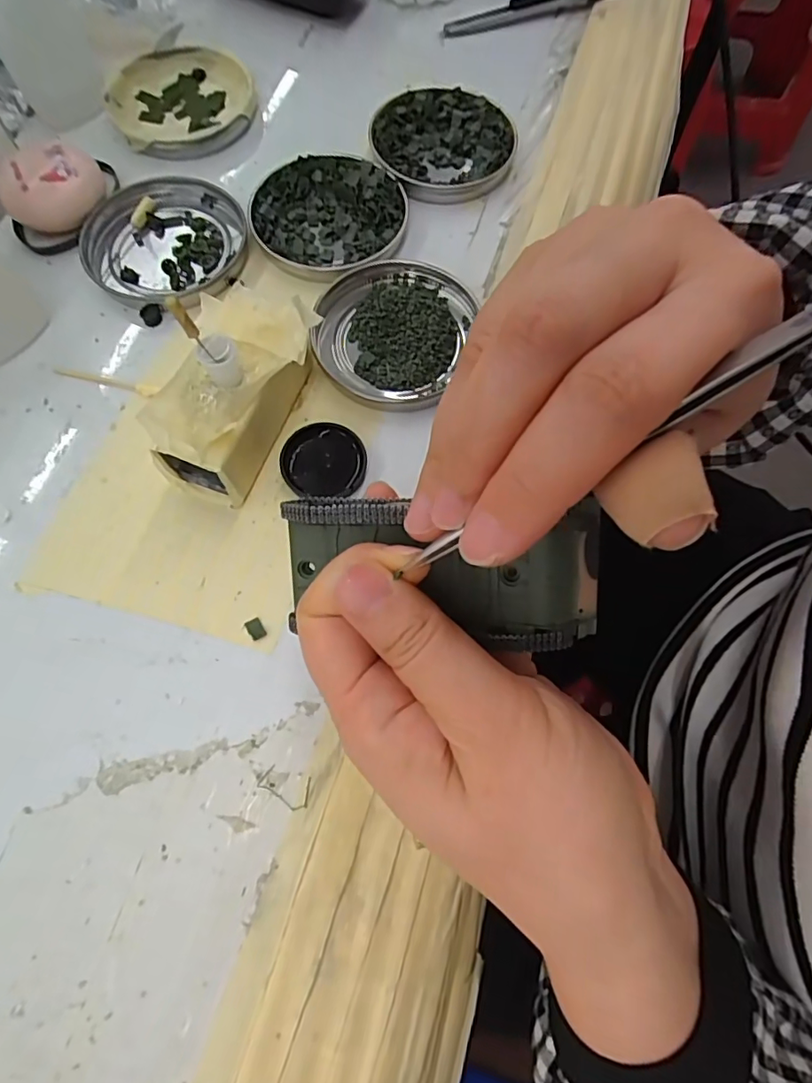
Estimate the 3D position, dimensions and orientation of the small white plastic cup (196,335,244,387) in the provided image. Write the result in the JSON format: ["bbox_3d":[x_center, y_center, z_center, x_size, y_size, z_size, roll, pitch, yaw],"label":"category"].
[{"bbox_3d":[-0.070,-0.068,0.204,0.014,0.017,0.011,-22,71,-8],"label":"small white plastic cup"}]

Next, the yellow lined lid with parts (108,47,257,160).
[{"bbox_3d":[-0.127,-0.249,0.306,0.078,0.012,0.081,0,69,0],"label":"yellow lined lid with parts"}]

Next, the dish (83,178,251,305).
[{"bbox_3d":[-0.121,-0.151,0.271,0.074,0.008,0.077,0,69,0],"label":"dish"}]

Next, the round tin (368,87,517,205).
[{"bbox_3d":[0.020,-0.217,0.295,0.076,0.010,0.071,-2,69,-1],"label":"round tin"}]

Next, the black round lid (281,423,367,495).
[{"bbox_3d":[-0.035,-0.036,0.232,0.035,0.009,0.034,0,69,0],"label":"black round lid"}]

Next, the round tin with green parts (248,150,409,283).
[{"bbox_3d":[-0.039,-0.168,0.277,0.076,0.009,0.075,-2,69,-1],"label":"round tin with green parts"}]

